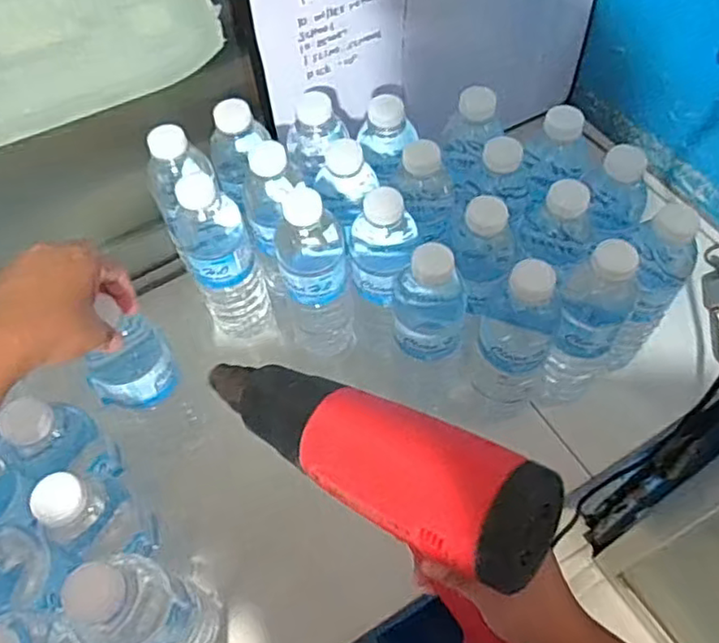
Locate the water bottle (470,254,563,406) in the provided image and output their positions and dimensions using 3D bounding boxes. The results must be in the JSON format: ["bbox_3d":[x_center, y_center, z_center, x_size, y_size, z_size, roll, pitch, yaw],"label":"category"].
[{"bbox_3d":[0.132,0.016,0.540,0.057,0.199,0.054,-1,59,2],"label":"water bottle"}]

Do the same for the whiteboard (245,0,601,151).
[{"bbox_3d":[0.089,-0.283,0.655,0.390,0.262,0.016,-25,58,-14],"label":"whiteboard"}]

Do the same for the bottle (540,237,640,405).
[{"bbox_3d":[0.187,0.007,0.538,0.056,0.190,0.055,-1,59,2],"label":"bottle"}]

